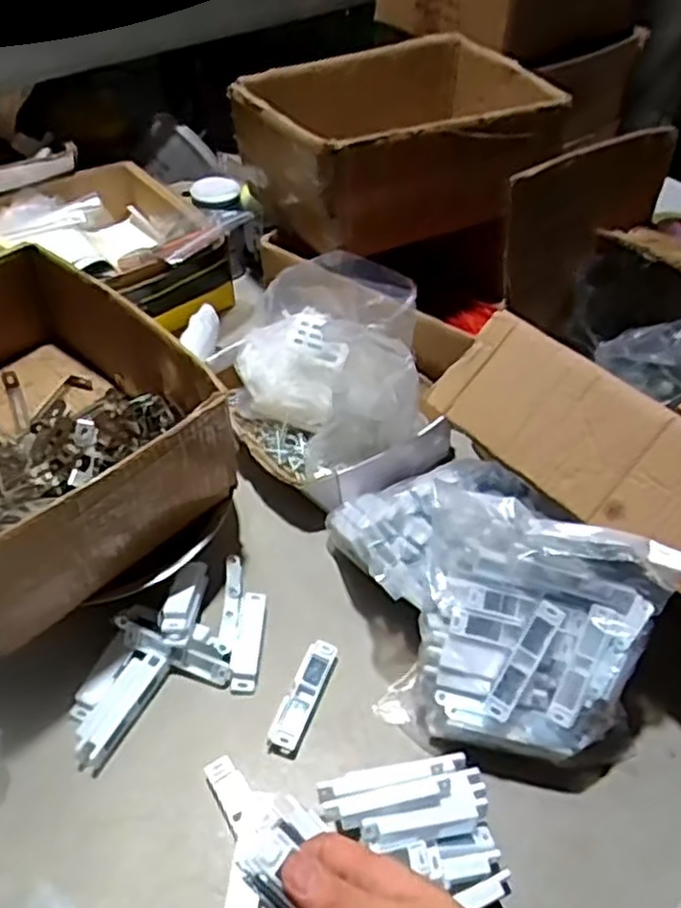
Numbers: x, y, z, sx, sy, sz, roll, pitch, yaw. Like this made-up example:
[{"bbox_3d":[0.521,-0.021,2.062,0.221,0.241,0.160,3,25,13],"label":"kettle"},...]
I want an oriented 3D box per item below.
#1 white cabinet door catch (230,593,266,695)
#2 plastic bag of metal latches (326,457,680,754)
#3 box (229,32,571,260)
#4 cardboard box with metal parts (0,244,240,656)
[{"bbox_3d":[-0.081,0.163,0.637,0.024,0.005,0.096,3,47,0],"label":"white cabinet door catch"},{"bbox_3d":[0.108,0.109,0.605,0.185,0.146,0.287,-32,56,-28],"label":"plastic bag of metal latches"},{"bbox_3d":[0.067,-0.370,0.873,0.326,0.136,0.243,-25,52,-23],"label":"box"},{"bbox_3d":[-0.275,-0.018,0.625,0.303,0.133,0.254,35,55,27],"label":"cardboard box with metal parts"}]

